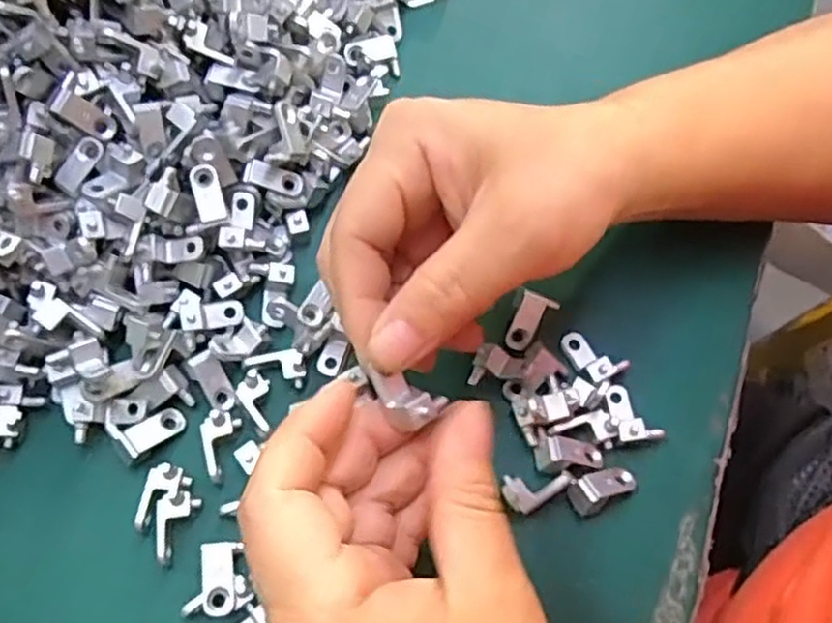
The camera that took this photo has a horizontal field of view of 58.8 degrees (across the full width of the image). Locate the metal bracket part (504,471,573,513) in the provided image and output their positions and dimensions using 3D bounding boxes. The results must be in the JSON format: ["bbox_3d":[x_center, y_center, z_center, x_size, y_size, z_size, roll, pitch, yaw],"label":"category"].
[{"bbox_3d":[0.042,0.063,0.258,0.023,0.009,0.012,-1,68,-3],"label":"metal bracket part"}]

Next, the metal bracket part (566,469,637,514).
[{"bbox_3d":[0.067,0.062,0.261,0.026,0.008,0.012,-13,68,-24],"label":"metal bracket part"}]

